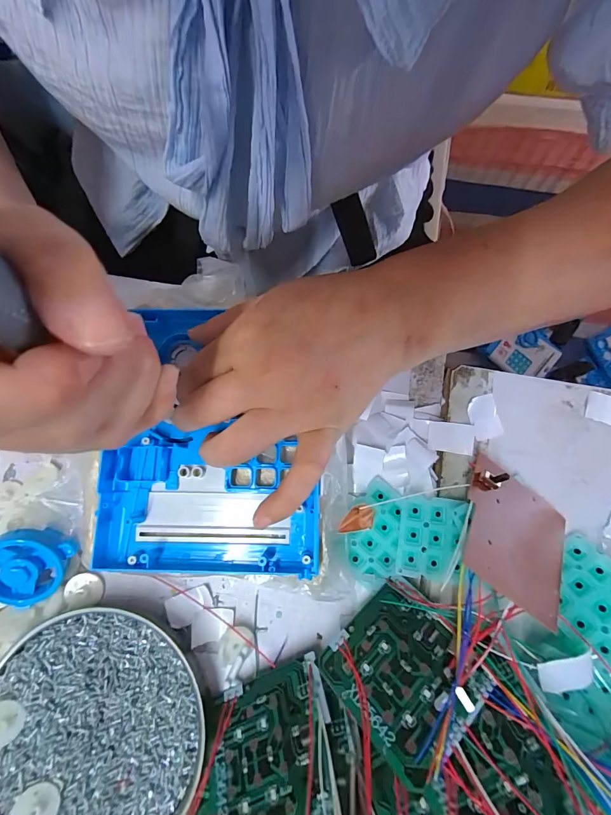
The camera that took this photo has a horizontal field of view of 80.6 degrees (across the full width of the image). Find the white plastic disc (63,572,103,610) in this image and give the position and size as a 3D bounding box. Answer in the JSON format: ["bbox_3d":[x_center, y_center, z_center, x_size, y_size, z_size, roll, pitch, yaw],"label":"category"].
[{"bbox_3d":[-0.151,0.124,0.244,0.025,0.007,0.022,-11,78,-1],"label":"white plastic disc"}]

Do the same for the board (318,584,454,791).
[{"bbox_3d":[0.051,0.143,0.199,0.066,0.009,0.066,-36,46,-25],"label":"board"}]

